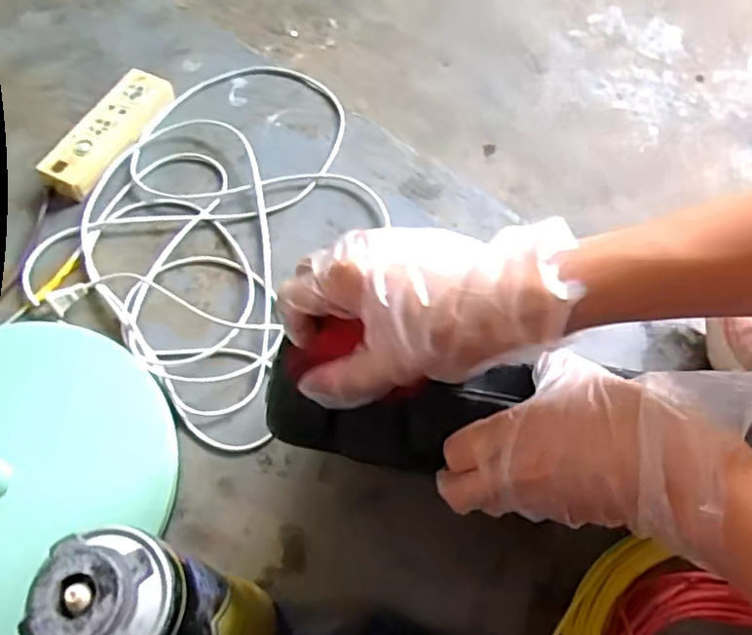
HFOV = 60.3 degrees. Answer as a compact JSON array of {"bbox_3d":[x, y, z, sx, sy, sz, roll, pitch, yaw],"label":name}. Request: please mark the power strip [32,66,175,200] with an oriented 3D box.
[{"bbox_3d":[-0.318,-0.225,0.774,0.064,0.036,0.195,24,68,13],"label":"power strip"}]

